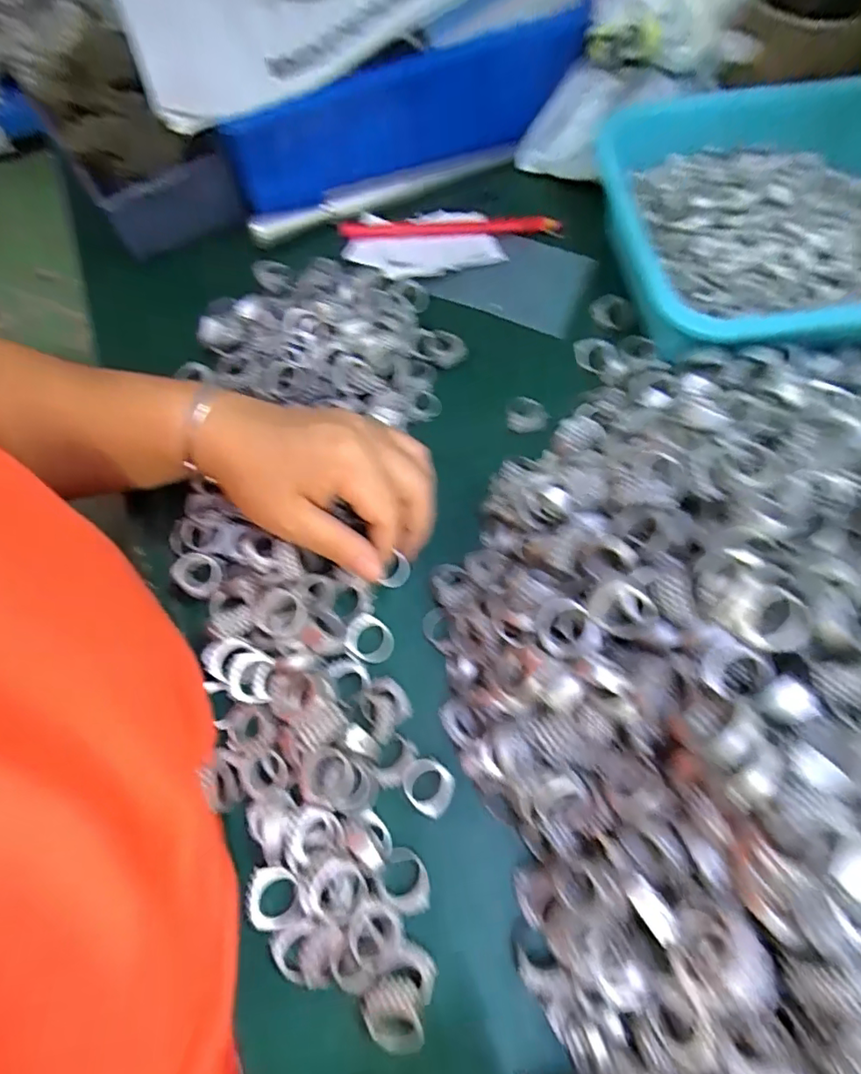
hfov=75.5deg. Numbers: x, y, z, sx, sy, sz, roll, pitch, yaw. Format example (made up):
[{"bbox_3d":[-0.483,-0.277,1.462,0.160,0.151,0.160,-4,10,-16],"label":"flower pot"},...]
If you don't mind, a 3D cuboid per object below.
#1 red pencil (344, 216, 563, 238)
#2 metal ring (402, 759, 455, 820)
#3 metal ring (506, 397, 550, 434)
[{"bbox_3d":[0.014,-0.234,0.423,0.164,0.014,0.015,-4,67,0],"label":"red pencil"},{"bbox_3d":[-0.001,0.121,0.271,0.025,0.009,0.023,-1,67,1],"label":"metal ring"},{"bbox_3d":[0.063,-0.079,0.358,0.025,0.011,0.022,14,68,7],"label":"metal ring"}]

